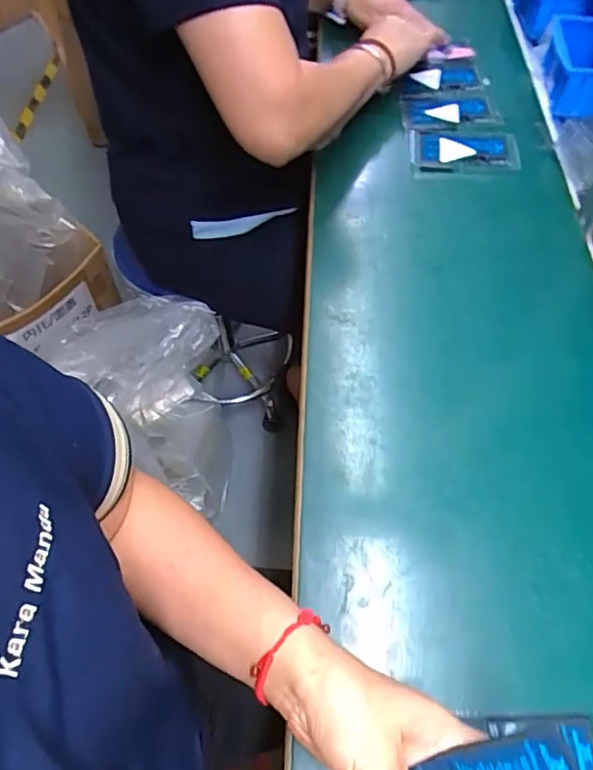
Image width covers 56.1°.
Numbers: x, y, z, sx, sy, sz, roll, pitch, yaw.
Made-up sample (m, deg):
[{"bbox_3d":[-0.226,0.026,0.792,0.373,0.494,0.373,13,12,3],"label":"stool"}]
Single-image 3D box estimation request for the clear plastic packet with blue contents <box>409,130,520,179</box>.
[{"bbox_3d":[0.202,-0.284,0.681,0.122,0.027,0.076,2,57,1],"label":"clear plastic packet with blue contents"}]

